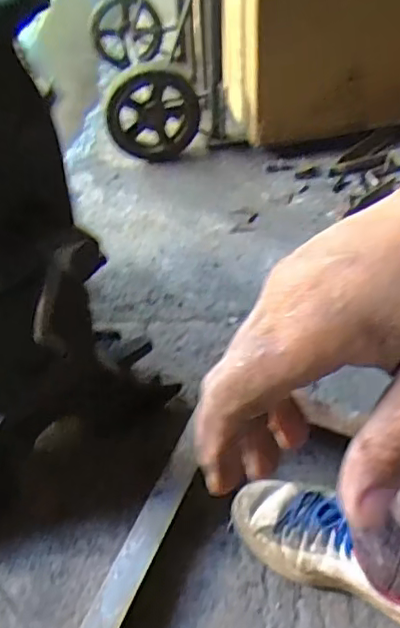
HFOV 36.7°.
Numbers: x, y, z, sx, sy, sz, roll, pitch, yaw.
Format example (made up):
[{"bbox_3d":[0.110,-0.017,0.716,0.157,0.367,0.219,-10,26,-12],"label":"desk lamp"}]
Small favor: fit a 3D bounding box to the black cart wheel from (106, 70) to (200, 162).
[{"bbox_3d":[-0.095,-0.403,1.229,0.185,0.191,0.046,-17,49,-12],"label":"black cart wheel"}]

